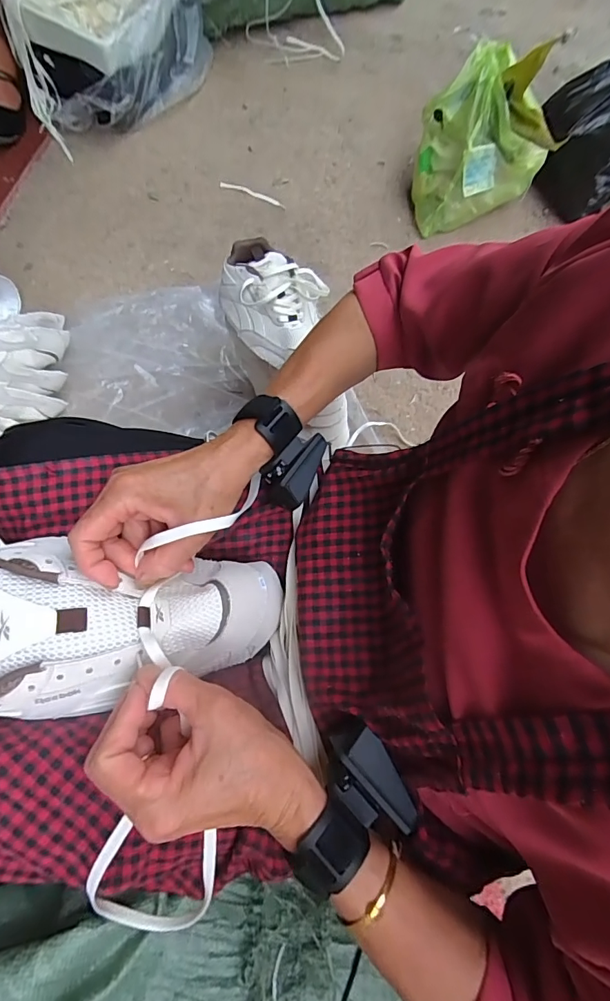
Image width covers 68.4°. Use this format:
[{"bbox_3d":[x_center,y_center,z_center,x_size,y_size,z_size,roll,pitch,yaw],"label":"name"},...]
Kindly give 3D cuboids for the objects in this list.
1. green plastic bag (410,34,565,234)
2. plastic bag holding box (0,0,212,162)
[{"bbox_3d":[0.355,-0.761,0.966,0.248,0.250,0.207,-21,69,-5],"label":"green plastic bag"},{"bbox_3d":[-0.444,-1.037,1.027,0.301,0.212,0.419,19,71,10],"label":"plastic bag holding box"}]

